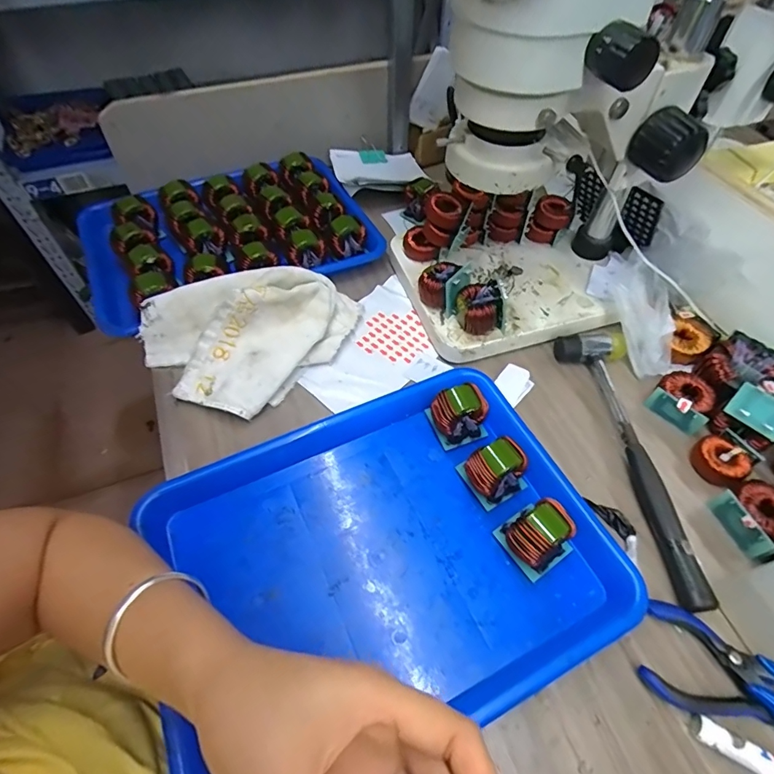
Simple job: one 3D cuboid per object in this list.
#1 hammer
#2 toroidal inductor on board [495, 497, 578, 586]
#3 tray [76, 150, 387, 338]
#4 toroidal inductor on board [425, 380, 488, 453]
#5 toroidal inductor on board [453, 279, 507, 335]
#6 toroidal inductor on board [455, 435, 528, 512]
[{"bbox_3d":[0.231,0.055,0.411,0.067,0.035,0.267,-6,55,-6],"label":"hammer"},{"bbox_3d":[0.116,0.114,0.348,0.045,0.047,0.046,-28,60,-20],"label":"toroidal inductor on board"},{"bbox_3d":[-0.194,-0.192,0.550,0.325,0.051,0.230,-23,58,-16],"label":"tray"},{"bbox_3d":[0.063,0.024,0.406,0.043,0.047,0.045,-16,56,-13],"label":"toroidal inductor on board"},{"bbox_3d":[0.094,-0.080,0.462,0.042,0.051,0.045,-17,56,-12],"label":"toroidal inductor on board"},{"bbox_3d":[0.090,0.069,0.381,0.045,0.048,0.045,-23,58,-17],"label":"toroidal inductor on board"}]

